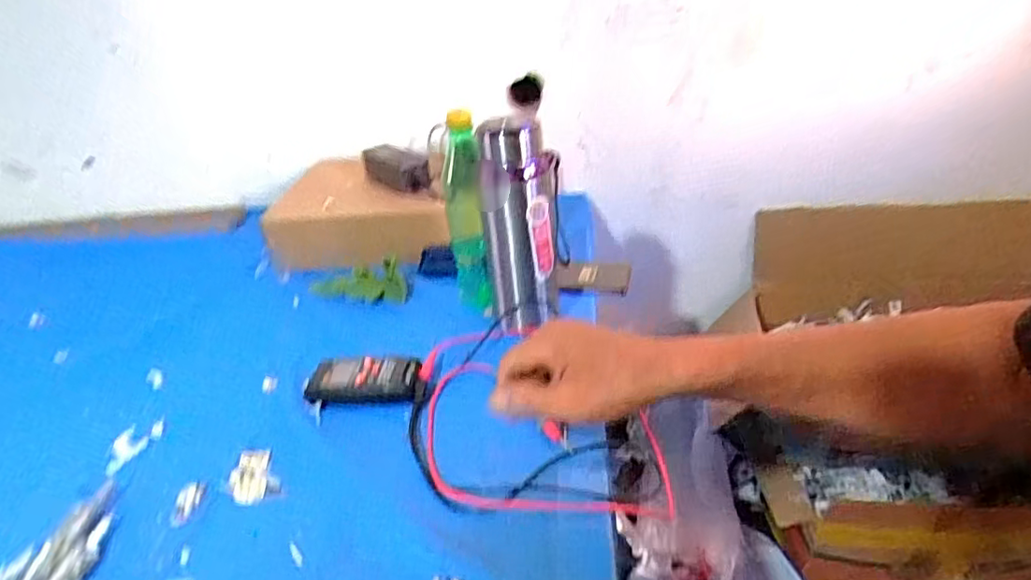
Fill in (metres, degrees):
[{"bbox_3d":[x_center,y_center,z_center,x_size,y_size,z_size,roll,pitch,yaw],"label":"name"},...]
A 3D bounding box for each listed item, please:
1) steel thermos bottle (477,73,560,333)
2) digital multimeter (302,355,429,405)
[{"bbox_3d":[0.007,-0.080,0.655,0.077,0.271,0.063,-5,31,1],"label":"steel thermos bottle"},{"bbox_3d":[-0.157,0.095,0.634,0.126,0.029,0.056,1,31,12],"label":"digital multimeter"}]

